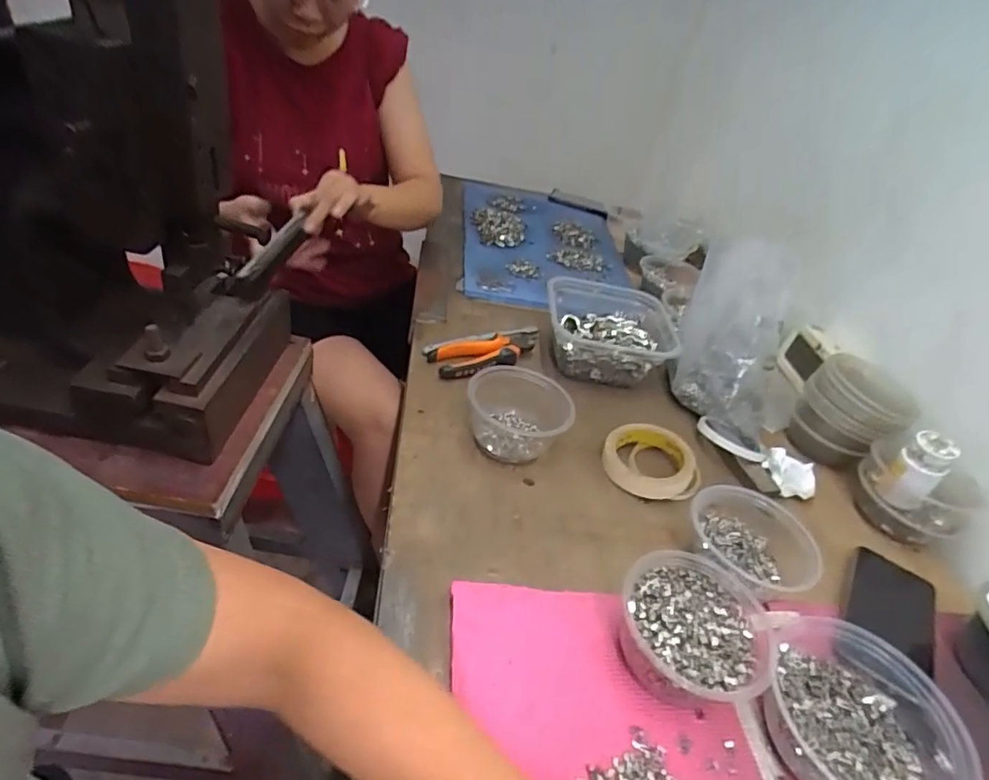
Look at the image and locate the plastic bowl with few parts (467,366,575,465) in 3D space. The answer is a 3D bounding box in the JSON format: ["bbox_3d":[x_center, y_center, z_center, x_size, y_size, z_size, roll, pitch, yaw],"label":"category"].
[{"bbox_3d":[0.026,0.028,0.621,0.111,0.060,0.101,9,37,-7],"label":"plastic bowl with few parts"}]

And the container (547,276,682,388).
[{"bbox_3d":[0.161,-0.082,0.781,0.185,0.063,0.157,13,36,0],"label":"container"}]

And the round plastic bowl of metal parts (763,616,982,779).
[{"bbox_3d":[0.271,0.236,0.408,0.148,0.052,0.138,-17,47,-35],"label":"round plastic bowl of metal parts"}]

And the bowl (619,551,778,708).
[{"bbox_3d":[0.152,0.190,0.439,0.110,0.053,0.114,9,37,-7],"label":"bowl"}]

